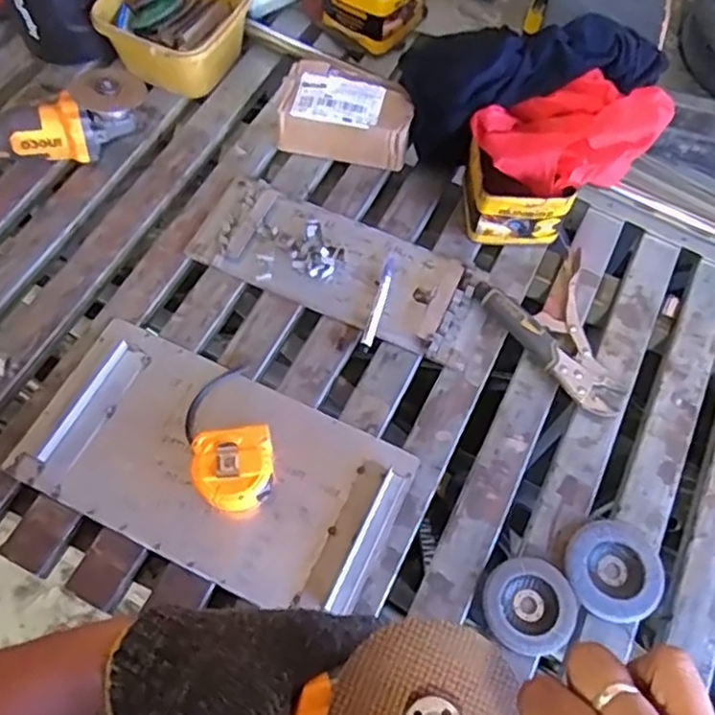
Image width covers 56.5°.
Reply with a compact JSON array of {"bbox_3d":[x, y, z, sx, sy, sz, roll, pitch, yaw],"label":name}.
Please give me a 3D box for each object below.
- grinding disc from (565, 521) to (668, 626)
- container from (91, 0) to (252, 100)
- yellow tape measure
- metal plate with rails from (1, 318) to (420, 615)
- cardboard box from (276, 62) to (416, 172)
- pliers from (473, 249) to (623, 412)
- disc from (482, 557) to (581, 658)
[{"bbox_3d":[0.255,0.210,0.660,0.091,0.015,0.098,0,66,-1],"label":"grinding disc"},{"bbox_3d":[-0.241,-0.453,0.915,0.166,0.103,0.169,24,65,9],"label":"container"},{"bbox_3d":[-0.123,0.116,0.672,0.076,0.041,0.080,-5,64,-5],"label":"yellow tape measure"},{"bbox_3d":[-0.147,0.113,0.689,0.375,0.024,0.195,23,67,9],"label":"metal plate with rails"},{"bbox_3d":[-0.016,-0.308,0.864,0.169,0.077,0.096,9,66,3],"label":"cardboard box"},{"bbox_3d":[0.240,-0.027,0.762,0.142,0.024,0.192,-20,67,-10],"label":"pliers"},{"bbox_3d":[0.167,0.239,0.643,0.084,0.012,0.086,0,66,-1],"label":"disc"}]

